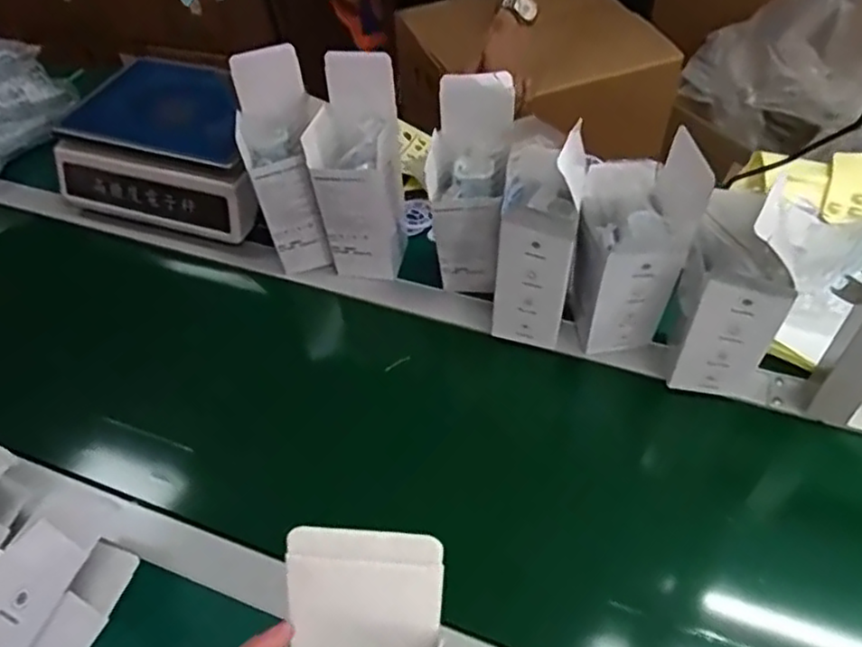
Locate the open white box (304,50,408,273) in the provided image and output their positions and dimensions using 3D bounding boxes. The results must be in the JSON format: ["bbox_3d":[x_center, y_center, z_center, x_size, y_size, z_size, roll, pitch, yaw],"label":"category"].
[{"bbox_3d":[-0.079,-0.159,0.745,0.093,0.239,0.088,-2,51,4],"label":"open white box"}]

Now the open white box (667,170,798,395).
[{"bbox_3d":[0.272,-0.030,0.612,0.083,0.217,0.084,14,54,16],"label":"open white box"}]

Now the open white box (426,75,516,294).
[{"bbox_3d":[0.042,-0.129,0.698,0.084,0.234,0.062,2,51,7],"label":"open white box"}]

